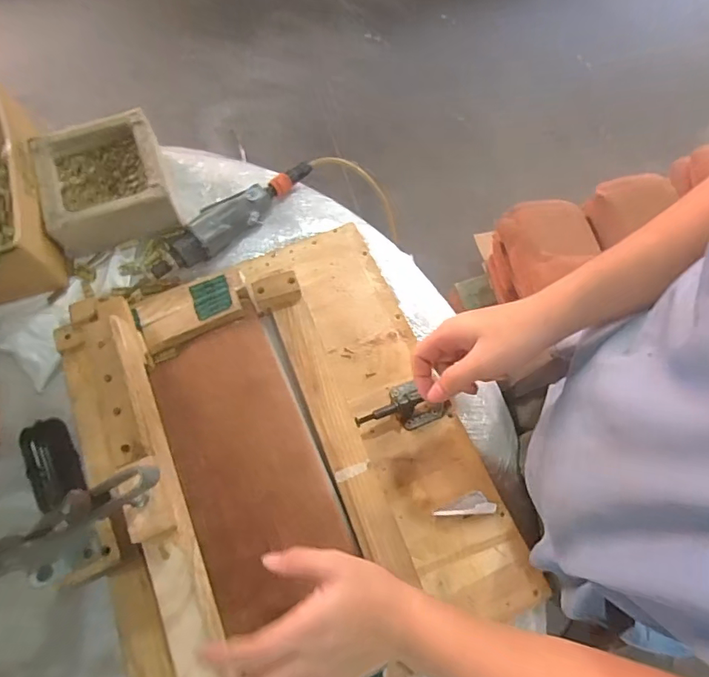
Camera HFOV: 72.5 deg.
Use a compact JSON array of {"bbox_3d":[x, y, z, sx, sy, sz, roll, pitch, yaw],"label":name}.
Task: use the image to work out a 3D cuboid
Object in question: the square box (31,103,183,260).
[{"bbox_3d":[-0.358,-0.231,0.702,0.168,0.058,0.176,-19,70,-8],"label":"square box"}]

